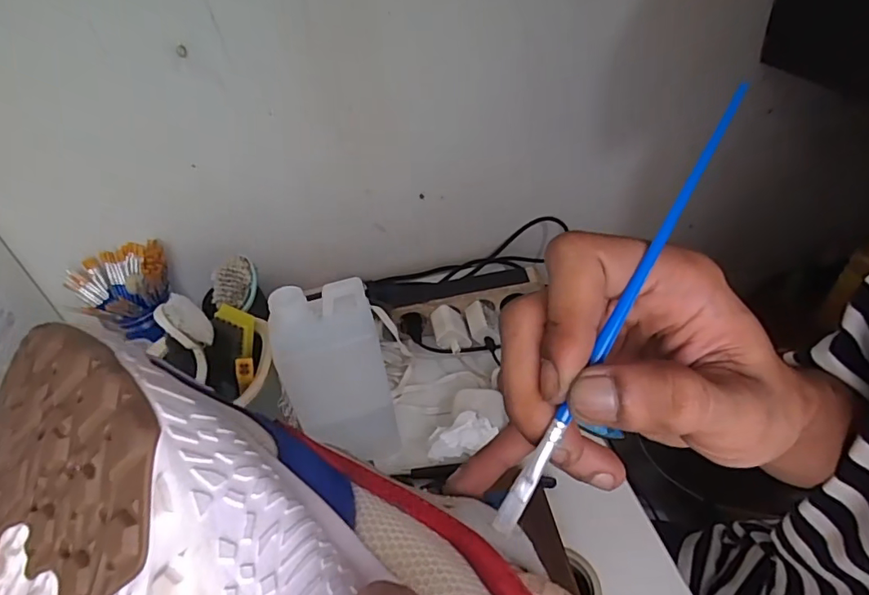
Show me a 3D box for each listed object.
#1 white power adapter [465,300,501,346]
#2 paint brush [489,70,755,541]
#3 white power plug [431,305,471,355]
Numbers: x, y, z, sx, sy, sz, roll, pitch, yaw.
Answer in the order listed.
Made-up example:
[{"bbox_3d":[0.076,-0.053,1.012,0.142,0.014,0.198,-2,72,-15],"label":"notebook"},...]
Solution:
[{"bbox_3d":[0.060,0.029,0.620,0.038,0.028,0.057,-7,39,1],"label":"white power adapter"},{"bbox_3d":[0.062,0.003,0.165,0.006,0.004,0.164,29,89,36],"label":"paint brush"},{"bbox_3d":[0.018,0.037,0.616,0.041,0.030,0.057,-12,40,-6],"label":"white power plug"}]

